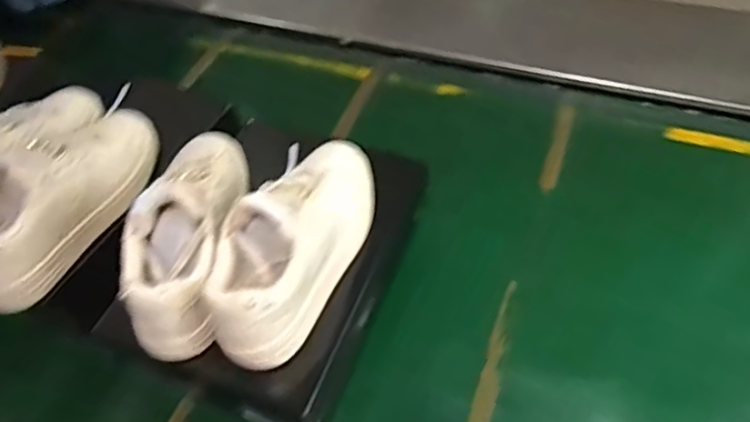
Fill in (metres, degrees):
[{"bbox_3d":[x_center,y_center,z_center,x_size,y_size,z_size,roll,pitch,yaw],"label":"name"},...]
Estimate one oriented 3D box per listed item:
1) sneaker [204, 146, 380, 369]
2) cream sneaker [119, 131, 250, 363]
[{"bbox_3d":[-0.074,0.012,0.583,0.087,0.118,0.251,18,56,17],"label":"sneaker"},{"bbox_3d":[-0.180,0.003,0.601,0.084,0.109,0.256,2,53,6],"label":"cream sneaker"}]

